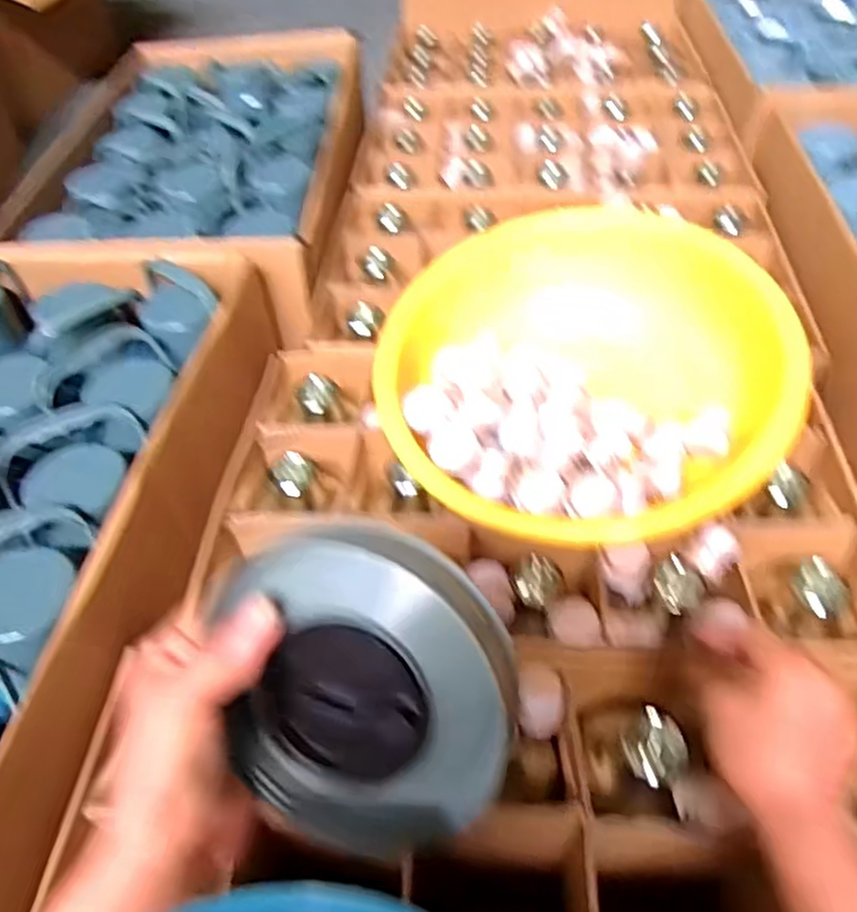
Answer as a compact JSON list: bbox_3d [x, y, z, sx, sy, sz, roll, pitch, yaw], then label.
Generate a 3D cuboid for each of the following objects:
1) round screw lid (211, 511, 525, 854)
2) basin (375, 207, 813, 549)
[{"bbox_3d":[-0.023,0.095,0.292,0.114,0.127,0.035,3,3,19],"label":"round screw lid"},{"bbox_3d":[0.131,-0.073,0.657,0.296,0.130,0.280,-2,48,2],"label":"basin"}]

